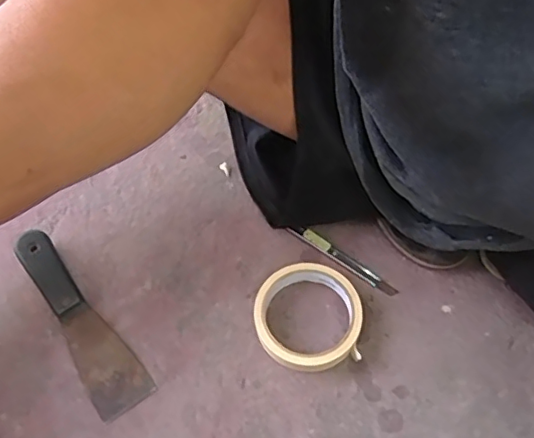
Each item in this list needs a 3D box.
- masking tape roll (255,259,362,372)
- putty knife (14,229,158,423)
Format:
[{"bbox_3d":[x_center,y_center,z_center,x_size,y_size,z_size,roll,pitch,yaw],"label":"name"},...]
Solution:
[{"bbox_3d":[0.035,0.085,0.489,0.091,0.020,0.094,-18,58,-8],"label":"masking tape roll"},{"bbox_3d":[-0.177,0.086,0.508,0.047,0.021,0.202,-35,62,-18],"label":"putty knife"}]

